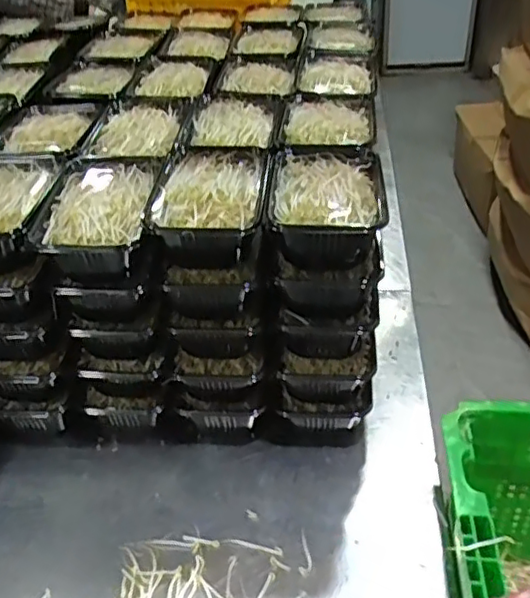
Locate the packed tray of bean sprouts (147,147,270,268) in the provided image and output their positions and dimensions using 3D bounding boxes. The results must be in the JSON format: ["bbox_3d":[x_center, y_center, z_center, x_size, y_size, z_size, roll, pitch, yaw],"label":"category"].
[{"bbox_3d":[-0.059,-0.099,0.695,0.120,0.064,0.199,1,38,8],"label":"packed tray of bean sprouts"}]

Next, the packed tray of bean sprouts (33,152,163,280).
[{"bbox_3d":[-0.180,-0.094,0.708,0.117,0.062,0.173,-1,38,4],"label":"packed tray of bean sprouts"}]

